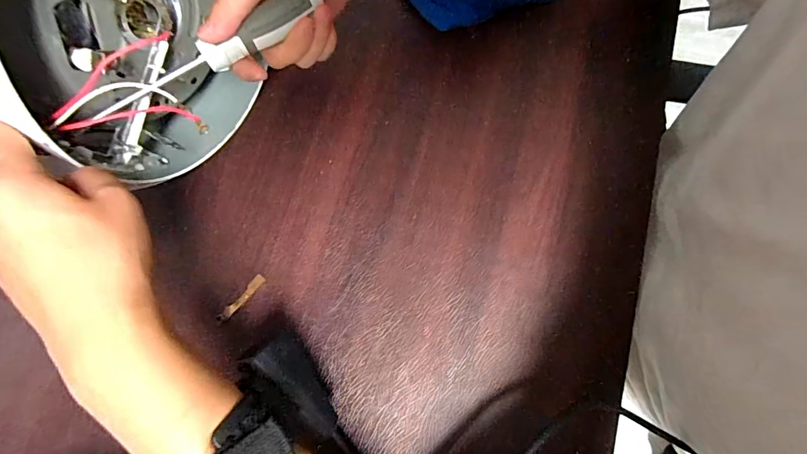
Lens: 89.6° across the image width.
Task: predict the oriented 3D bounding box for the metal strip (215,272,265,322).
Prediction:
[{"bbox_3d":[-0.124,0.054,0.307,0.009,0.004,0.045,40,80,13],"label":"metal strip"}]

